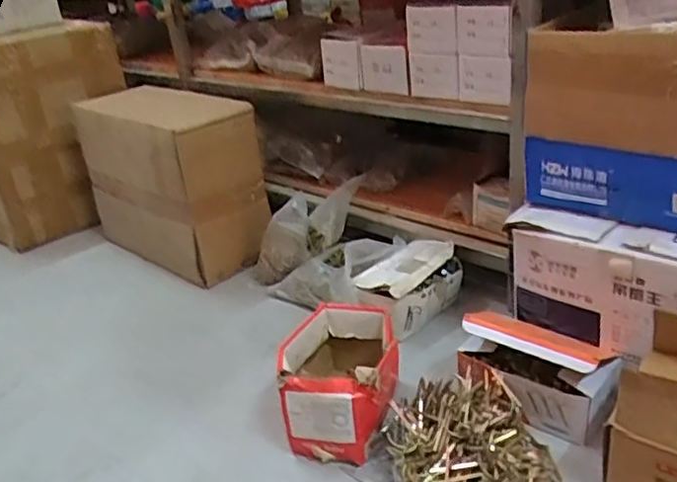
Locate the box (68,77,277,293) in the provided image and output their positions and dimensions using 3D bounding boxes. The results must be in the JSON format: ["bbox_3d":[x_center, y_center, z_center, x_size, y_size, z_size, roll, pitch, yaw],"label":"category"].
[{"bbox_3d":[-0.341,-0.124,1.310,0.385,0.343,0.201,18,35,41],"label":"box"}]

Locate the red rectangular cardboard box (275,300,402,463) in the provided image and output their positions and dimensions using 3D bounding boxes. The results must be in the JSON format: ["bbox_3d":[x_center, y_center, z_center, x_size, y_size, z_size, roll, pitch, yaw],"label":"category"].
[{"bbox_3d":[0.006,0.190,0.874,0.152,0.120,0.179,-1,26,12],"label":"red rectangular cardboard box"}]

